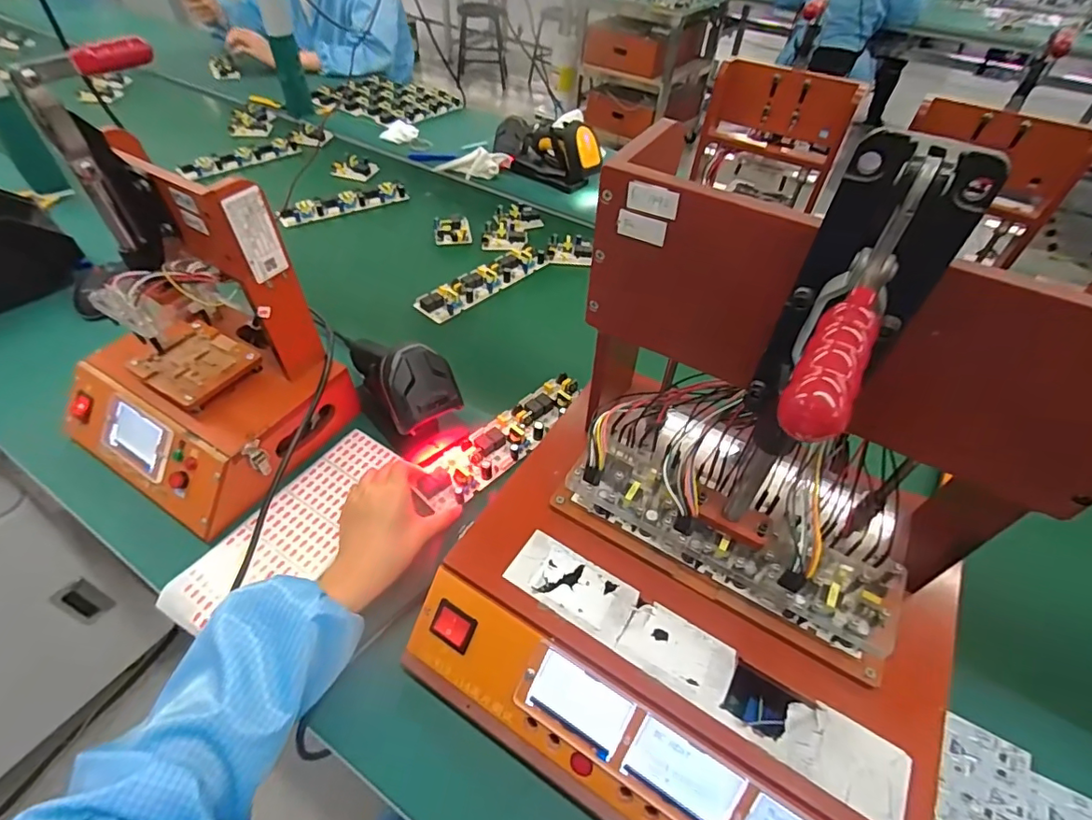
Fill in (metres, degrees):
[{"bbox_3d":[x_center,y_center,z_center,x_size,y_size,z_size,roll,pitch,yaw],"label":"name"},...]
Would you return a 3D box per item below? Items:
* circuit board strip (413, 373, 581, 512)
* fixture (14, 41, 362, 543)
[{"bbox_3d":[-0.041,0.026,0.608,0.066,0.017,0.227,35,57,25],"label":"circuit board strip"},{"bbox_3d":[-0.368,-0.089,0.494,0.241,0.337,0.208,27,52,19],"label":"fixture"}]

